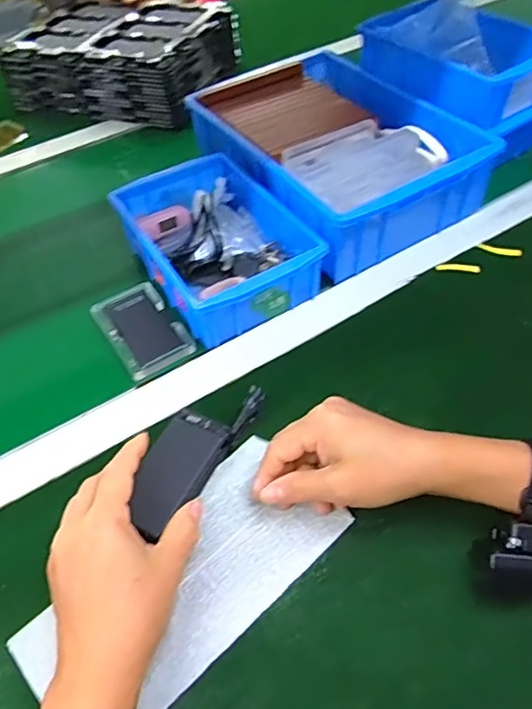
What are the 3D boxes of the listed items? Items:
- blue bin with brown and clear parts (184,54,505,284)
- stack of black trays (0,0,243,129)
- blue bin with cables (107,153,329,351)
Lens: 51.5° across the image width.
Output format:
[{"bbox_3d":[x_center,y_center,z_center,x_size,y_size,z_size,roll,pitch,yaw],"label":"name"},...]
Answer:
[{"bbox_3d":[0.069,-0.234,0.624,0.219,0.083,0.321,-27,53,-18],"label":"blue bin with brown and clear parts"},{"bbox_3d":[-0.216,-0.451,0.827,0.291,0.102,0.233,11,52,12],"label":"stack of black trays"},{"bbox_3d":[-0.050,-0.111,0.540,0.136,0.056,0.202,-28,54,-18],"label":"blue bin with cables"}]

